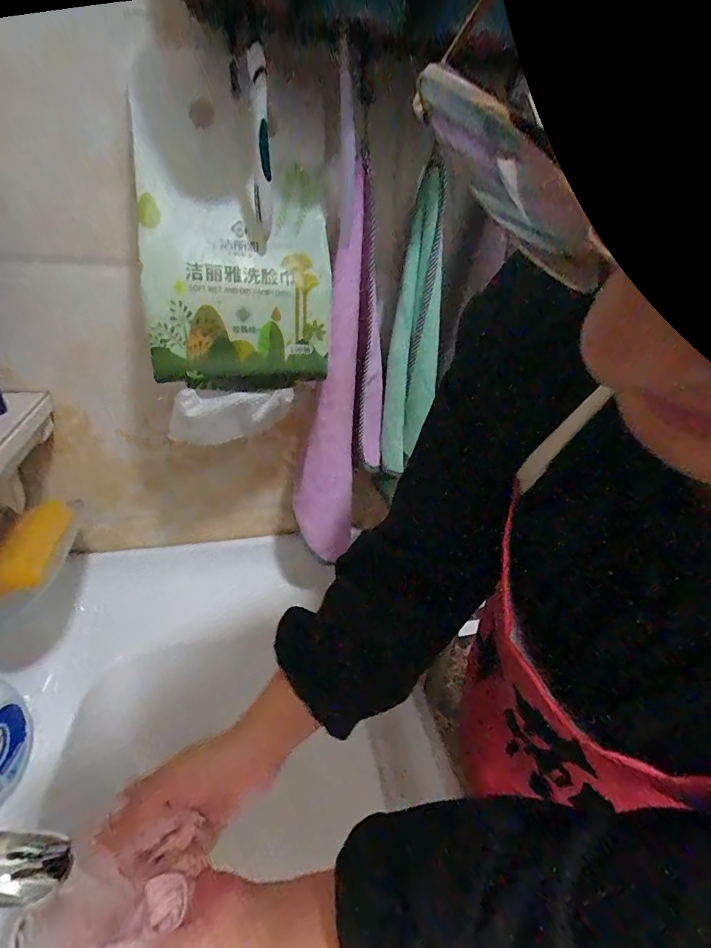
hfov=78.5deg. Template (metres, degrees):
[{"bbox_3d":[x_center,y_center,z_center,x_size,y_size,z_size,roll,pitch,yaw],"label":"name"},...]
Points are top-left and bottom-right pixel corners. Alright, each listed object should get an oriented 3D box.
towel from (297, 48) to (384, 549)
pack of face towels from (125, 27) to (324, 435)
[{"bbox_3d":[-0.011,-0.104,0.446,0.057,0.420,0.118,20,35,24],"label":"towel"},{"bbox_3d":[-0.104,-0.179,0.383,0.153,0.275,0.081,-7,34,-18],"label":"pack of face towels"}]

